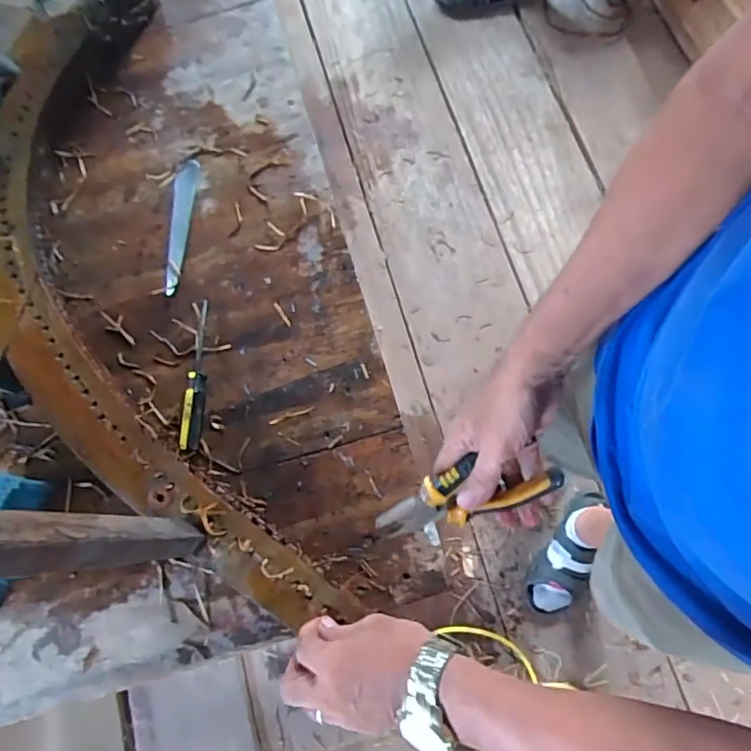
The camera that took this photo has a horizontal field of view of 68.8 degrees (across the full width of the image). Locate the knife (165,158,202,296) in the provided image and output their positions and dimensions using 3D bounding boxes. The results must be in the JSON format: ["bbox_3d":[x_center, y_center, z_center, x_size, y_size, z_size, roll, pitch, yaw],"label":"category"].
[{"bbox_3d":[-0.238,-0.188,0.668,0.028,0.013,0.189,0,74,5],"label":"knife"}]

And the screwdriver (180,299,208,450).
[{"bbox_3d":[-0.199,-0.004,0.606,0.020,0.025,0.173,-4,73,4],"label":"screwdriver"}]

